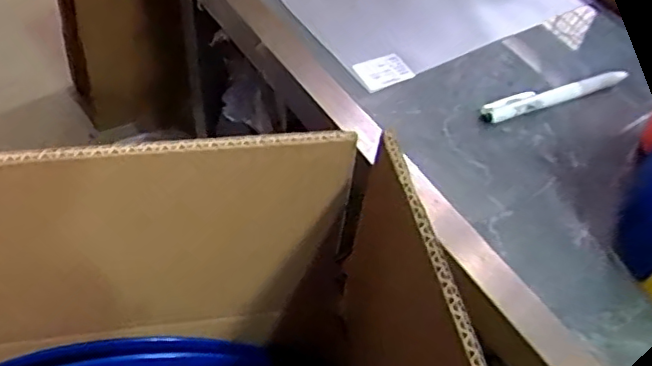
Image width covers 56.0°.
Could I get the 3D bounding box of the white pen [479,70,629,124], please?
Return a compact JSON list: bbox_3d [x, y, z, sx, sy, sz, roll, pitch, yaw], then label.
[{"bbox_3d":[0.177,-0.067,0.467,0.127,0.014,0.021,-15,55,-17],"label":"white pen"}]

